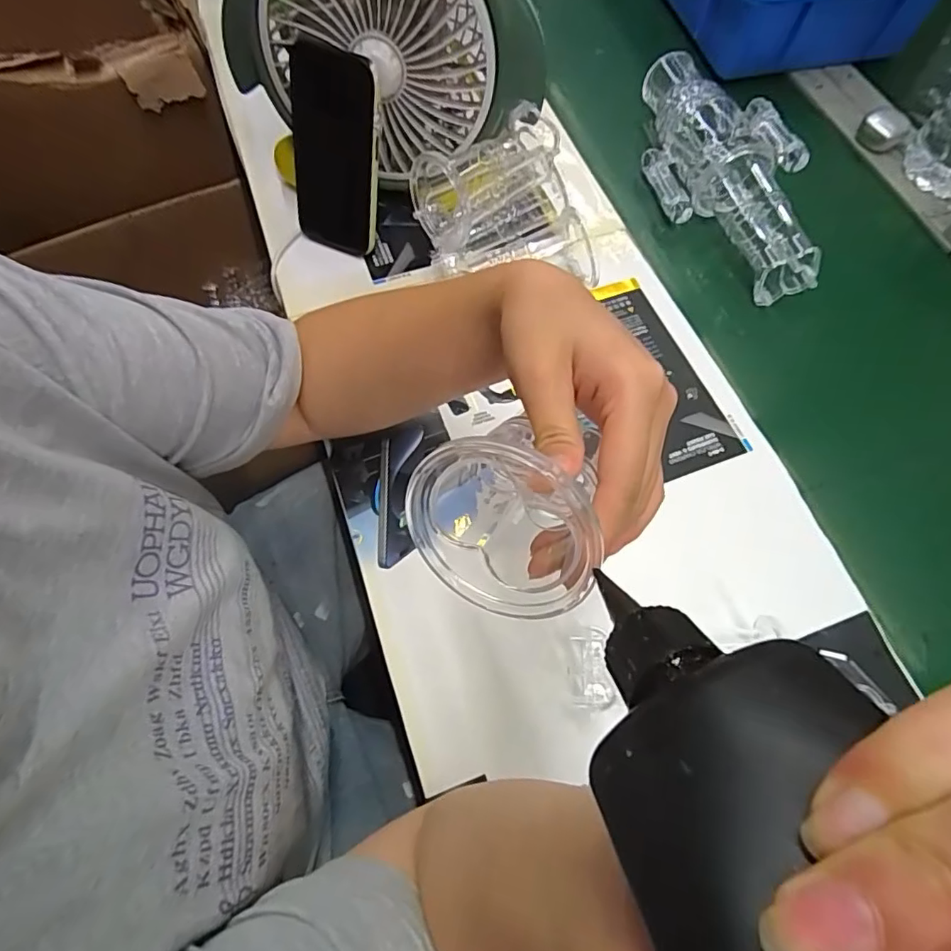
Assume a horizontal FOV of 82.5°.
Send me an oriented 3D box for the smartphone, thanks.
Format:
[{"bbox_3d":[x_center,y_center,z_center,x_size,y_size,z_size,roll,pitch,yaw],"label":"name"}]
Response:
[{"bbox_3d":[-0.124,-0.274,0.466,0.094,0.151,0.011,32,50,15],"label":"smartphone"}]

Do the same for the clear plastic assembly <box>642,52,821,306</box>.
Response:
[{"bbox_3d":[0.242,-0.307,0.531,0.114,0.062,0.291,-9,68,-5],"label":"clear plastic assembly"}]

